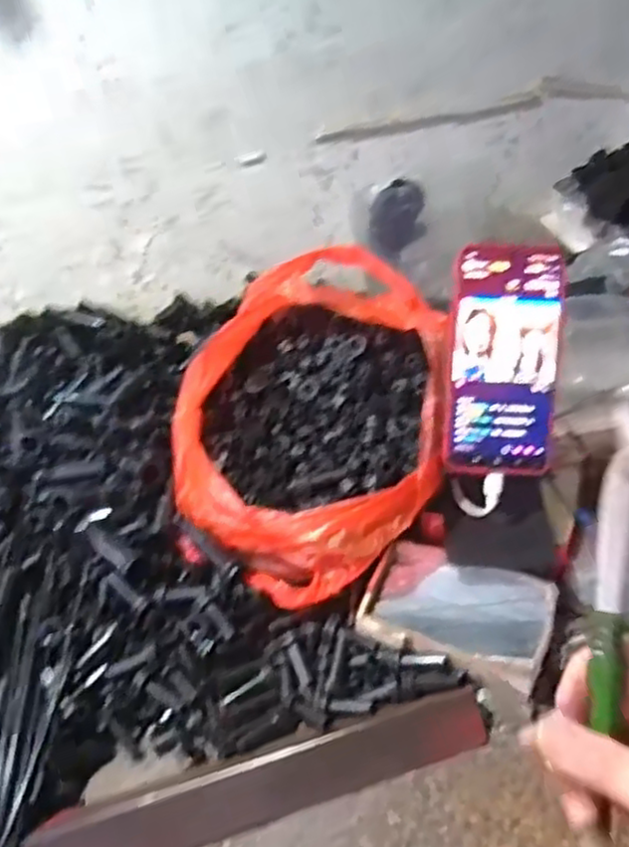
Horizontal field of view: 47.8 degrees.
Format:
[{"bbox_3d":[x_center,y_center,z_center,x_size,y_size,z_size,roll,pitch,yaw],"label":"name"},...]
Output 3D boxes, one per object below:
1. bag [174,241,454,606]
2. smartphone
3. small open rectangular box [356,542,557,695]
[{"bbox_3d":[-0.004,-0.003,0.563,0.221,0.160,0.221,-24,41,-23],"label":"bag"},{"bbox_3d":[0.136,-0.046,0.513,0.081,0.162,0.015,2,5,4],"label":"smartphone"},{"bbox_3d":[0.104,0.132,0.508,0.122,0.035,0.092,17,44,17],"label":"small open rectangular box"}]

